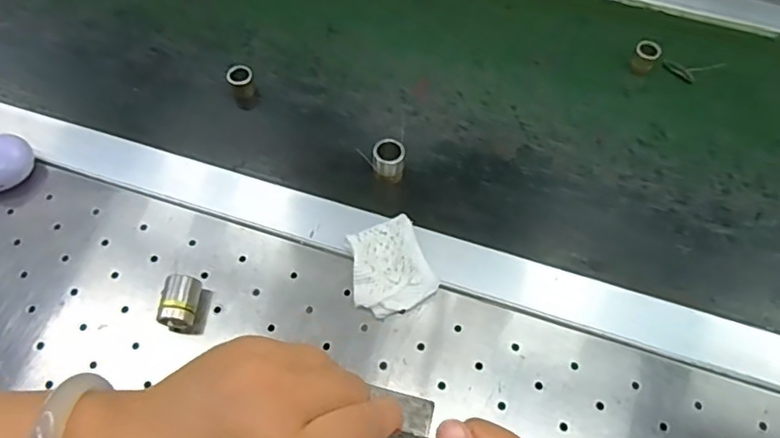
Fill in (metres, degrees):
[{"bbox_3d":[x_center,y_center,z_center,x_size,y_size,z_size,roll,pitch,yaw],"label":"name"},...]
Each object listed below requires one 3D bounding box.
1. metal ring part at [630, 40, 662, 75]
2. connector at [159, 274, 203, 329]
[{"bbox_3d":[0.219,-0.139,0.486,0.020,0.020,0.018,27,64,12],"label":"metal ring part"},{"bbox_3d":[-0.135,0.054,0.367,0.020,0.020,0.032,1,61,-2],"label":"connector"}]

